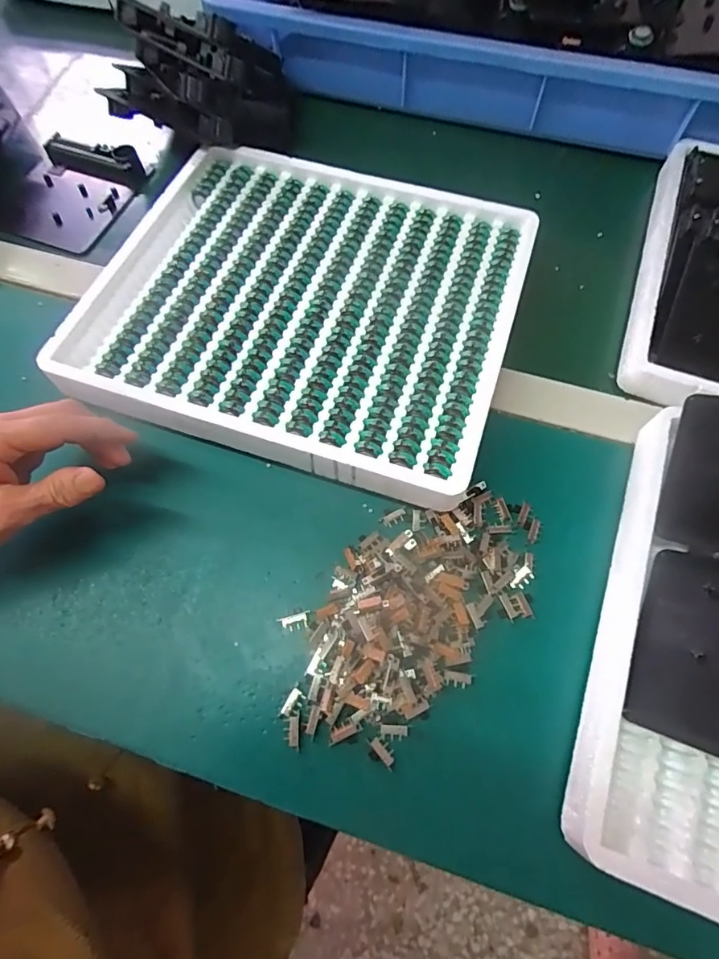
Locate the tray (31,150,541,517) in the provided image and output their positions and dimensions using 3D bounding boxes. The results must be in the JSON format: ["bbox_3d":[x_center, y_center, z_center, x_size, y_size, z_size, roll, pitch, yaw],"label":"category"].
[{"bbox_3d":[-0.037,-0.147,0.397,0.320,0.038,0.287,16,68,7],"label":"tray"}]

